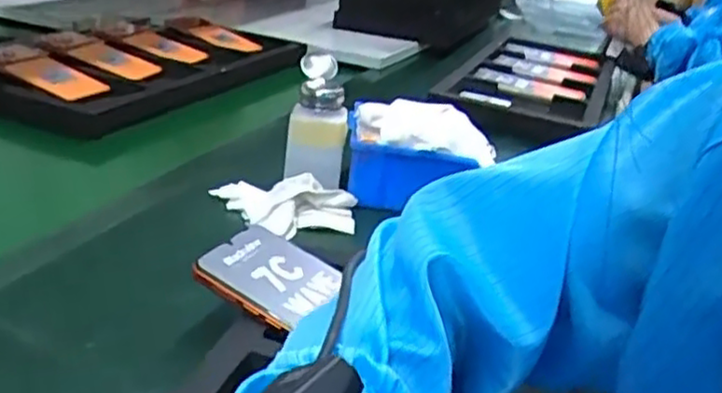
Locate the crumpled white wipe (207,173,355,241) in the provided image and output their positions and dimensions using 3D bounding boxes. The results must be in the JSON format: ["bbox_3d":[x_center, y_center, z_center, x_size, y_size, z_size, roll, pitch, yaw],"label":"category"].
[{"bbox_3d":[-0.065,0.004,0.603,0.120,0.024,0.061,4,24,-5],"label":"crumpled white wipe"}]

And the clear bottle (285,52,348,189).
[{"bbox_3d":[-0.039,-0.061,0.631,0.051,0.116,0.046,4,24,-4],"label":"clear bottle"}]

